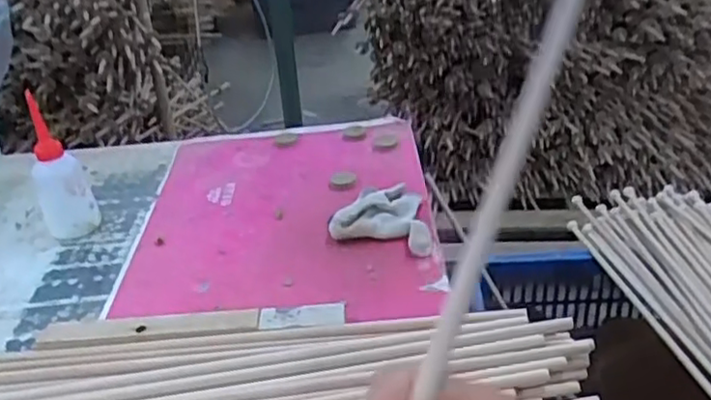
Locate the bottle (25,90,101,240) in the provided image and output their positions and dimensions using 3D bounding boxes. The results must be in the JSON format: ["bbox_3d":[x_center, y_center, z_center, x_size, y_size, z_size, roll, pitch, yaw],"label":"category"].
[{"bbox_3d":[-0.360,-0.033,0.810,0.063,0.160,0.055,-19,32,-24],"label":"bottle"}]

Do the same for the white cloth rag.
[{"bbox_3d":[0.043,0.015,0.786,0.120,0.033,0.119,7,31,20],"label":"white cloth rag"}]

